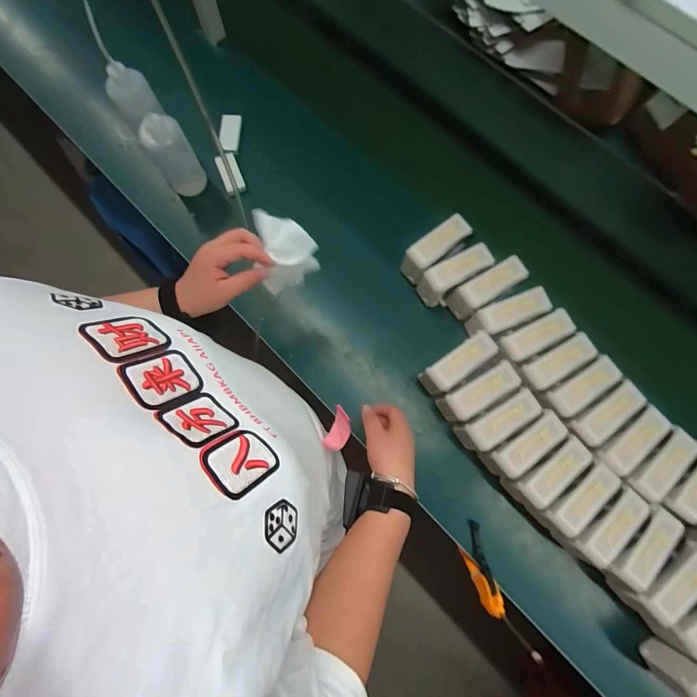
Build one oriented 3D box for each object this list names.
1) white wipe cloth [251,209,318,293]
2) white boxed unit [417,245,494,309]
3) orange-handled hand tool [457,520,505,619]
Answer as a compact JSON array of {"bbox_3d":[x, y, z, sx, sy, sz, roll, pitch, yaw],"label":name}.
[{"bbox_3d":[-0.081,-0.130,0.508,0.075,0.074,0.076,-5,73,-1],"label":"white wipe cloth"},{"bbox_3d":[0.196,-0.131,0.692,0.126,0.090,0.054,-24,74,-6],"label":"white boxed unit"},{"bbox_3d":[0.219,0.367,0.626,0.033,0.042,0.138,-8,53,-2],"label":"orange-handled hand tool"}]

